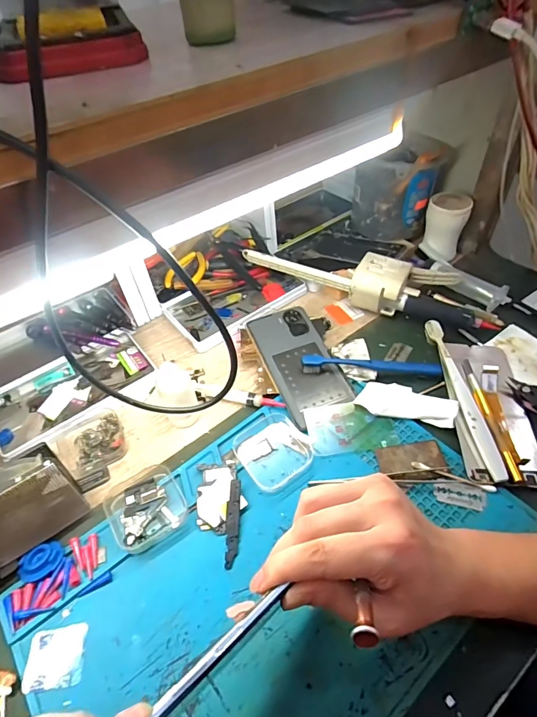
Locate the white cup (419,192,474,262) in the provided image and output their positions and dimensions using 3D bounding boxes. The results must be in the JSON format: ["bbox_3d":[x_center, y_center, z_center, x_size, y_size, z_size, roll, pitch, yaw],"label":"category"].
[{"bbox_3d":[0.241,-0.181,0.560,0.051,0.071,0.047,17,52,19],"label":"white cup"}]

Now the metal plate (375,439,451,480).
[{"bbox_3d":[0.134,0.095,0.379,0.059,0.004,0.037,-9,48,-3],"label":"metal plate"}]

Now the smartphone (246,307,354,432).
[{"bbox_3d":[0.035,0.001,0.467,0.074,0.013,0.154,-19,49,-12],"label":"smartphone"}]

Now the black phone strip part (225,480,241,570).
[{"bbox_3d":[-0.030,0.140,0.351,0.011,0.004,0.070,9,56,-10],"label":"black phone strip part"}]

